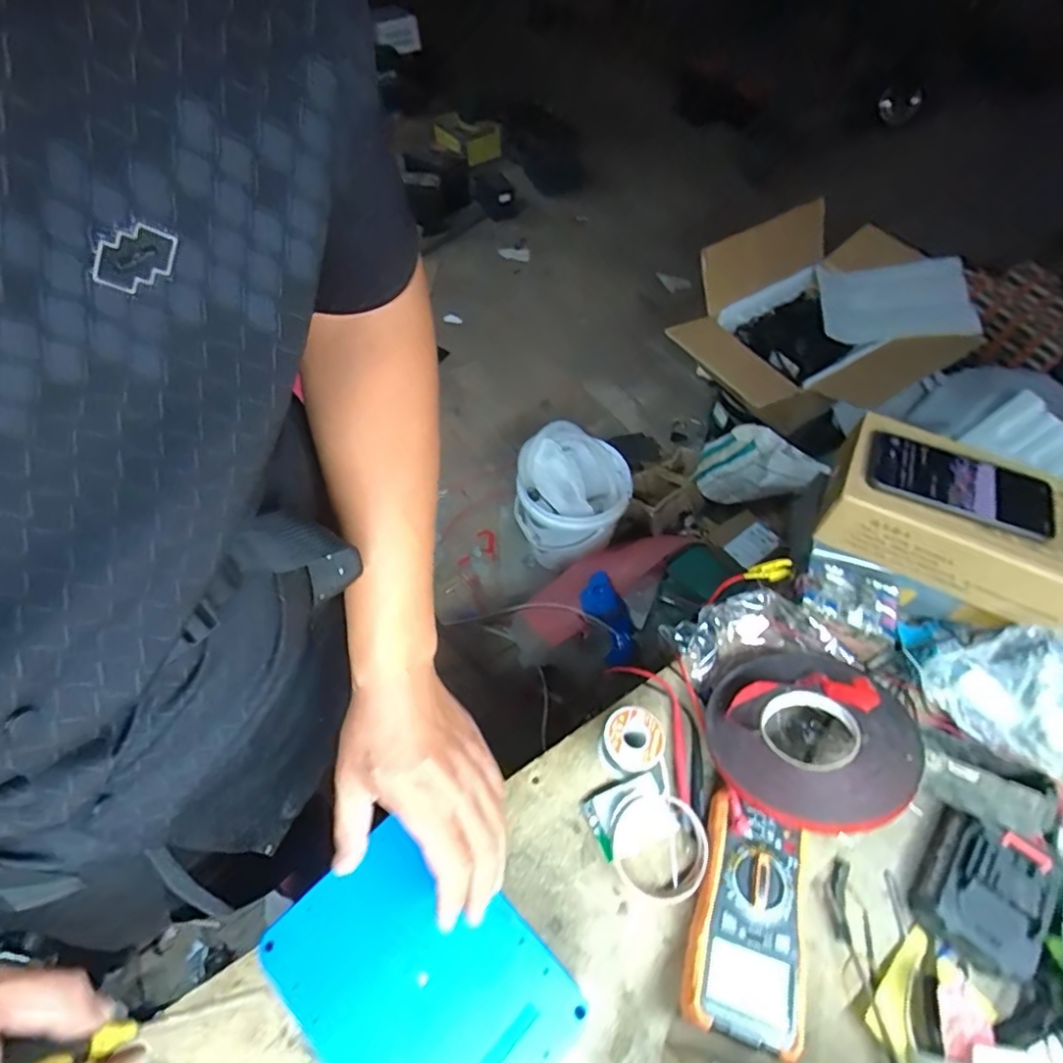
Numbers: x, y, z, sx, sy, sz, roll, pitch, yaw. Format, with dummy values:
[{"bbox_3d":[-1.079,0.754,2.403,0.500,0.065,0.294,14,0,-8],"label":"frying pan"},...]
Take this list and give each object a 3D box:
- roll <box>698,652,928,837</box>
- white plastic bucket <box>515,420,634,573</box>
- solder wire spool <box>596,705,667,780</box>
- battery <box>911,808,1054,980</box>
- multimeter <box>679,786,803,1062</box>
[{"bbox_3d":[0.244,0.178,0.518,0.166,0.028,0.163,-12,39,9],"label":"roll"},{"bbox_3d":[0.095,-0.071,1.429,0.266,0.261,0.233,32,60,19],"label":"white plastic bucket"},{"bbox_3d":[0.092,0.195,0.541,0.054,0.045,0.051,1,55,-1],"label":"solder wire spool"},{"bbox_3d":[0.373,0.294,0.484,0.080,0.059,0.105,33,61,19],"label":"battery"},{"bbox_3d":[0.174,0.309,0.475,0.086,0.039,0.163,15,56,8],"label":"multimeter"}]

